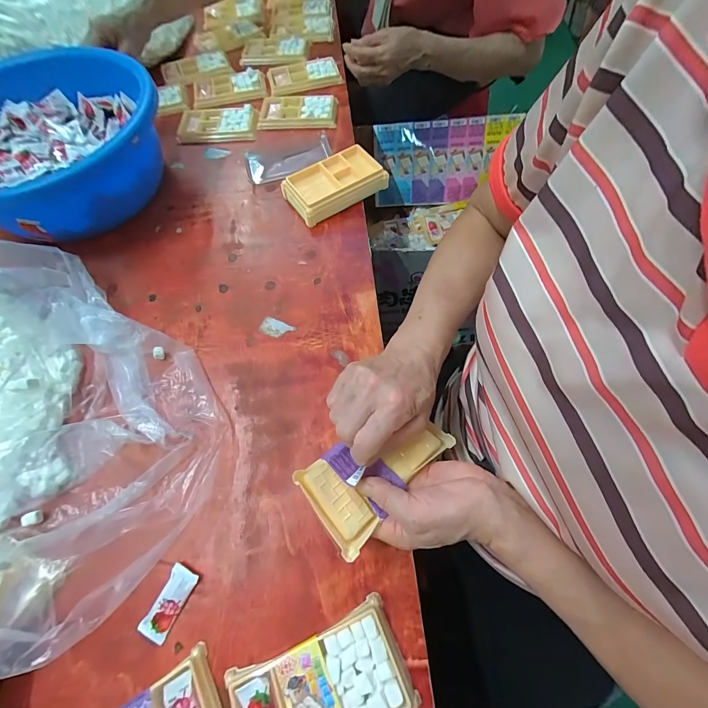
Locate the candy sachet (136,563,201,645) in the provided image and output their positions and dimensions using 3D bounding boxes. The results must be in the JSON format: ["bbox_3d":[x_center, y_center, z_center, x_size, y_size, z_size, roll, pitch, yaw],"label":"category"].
[{"bbox_3d":[-0.163,0.218,0.293,0.026,0.006,0.054,23,66,13],"label":"candy sachet"}]

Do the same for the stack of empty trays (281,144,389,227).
[{"bbox_3d":[-0.028,-0.250,0.496,0.136,0.038,0.074,-31,66,-13],"label":"stack of empty trays"}]

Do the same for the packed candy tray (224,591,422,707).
[{"bbox_3d":[-0.026,0.264,0.262,0.135,0.014,0.072,-23,65,-9],"label":"packed candy tray"}]

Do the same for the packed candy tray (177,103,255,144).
[{"bbox_3d":[-0.235,-0.402,0.582,0.132,0.024,0.087,-2,63,1],"label":"packed candy tray"}]

